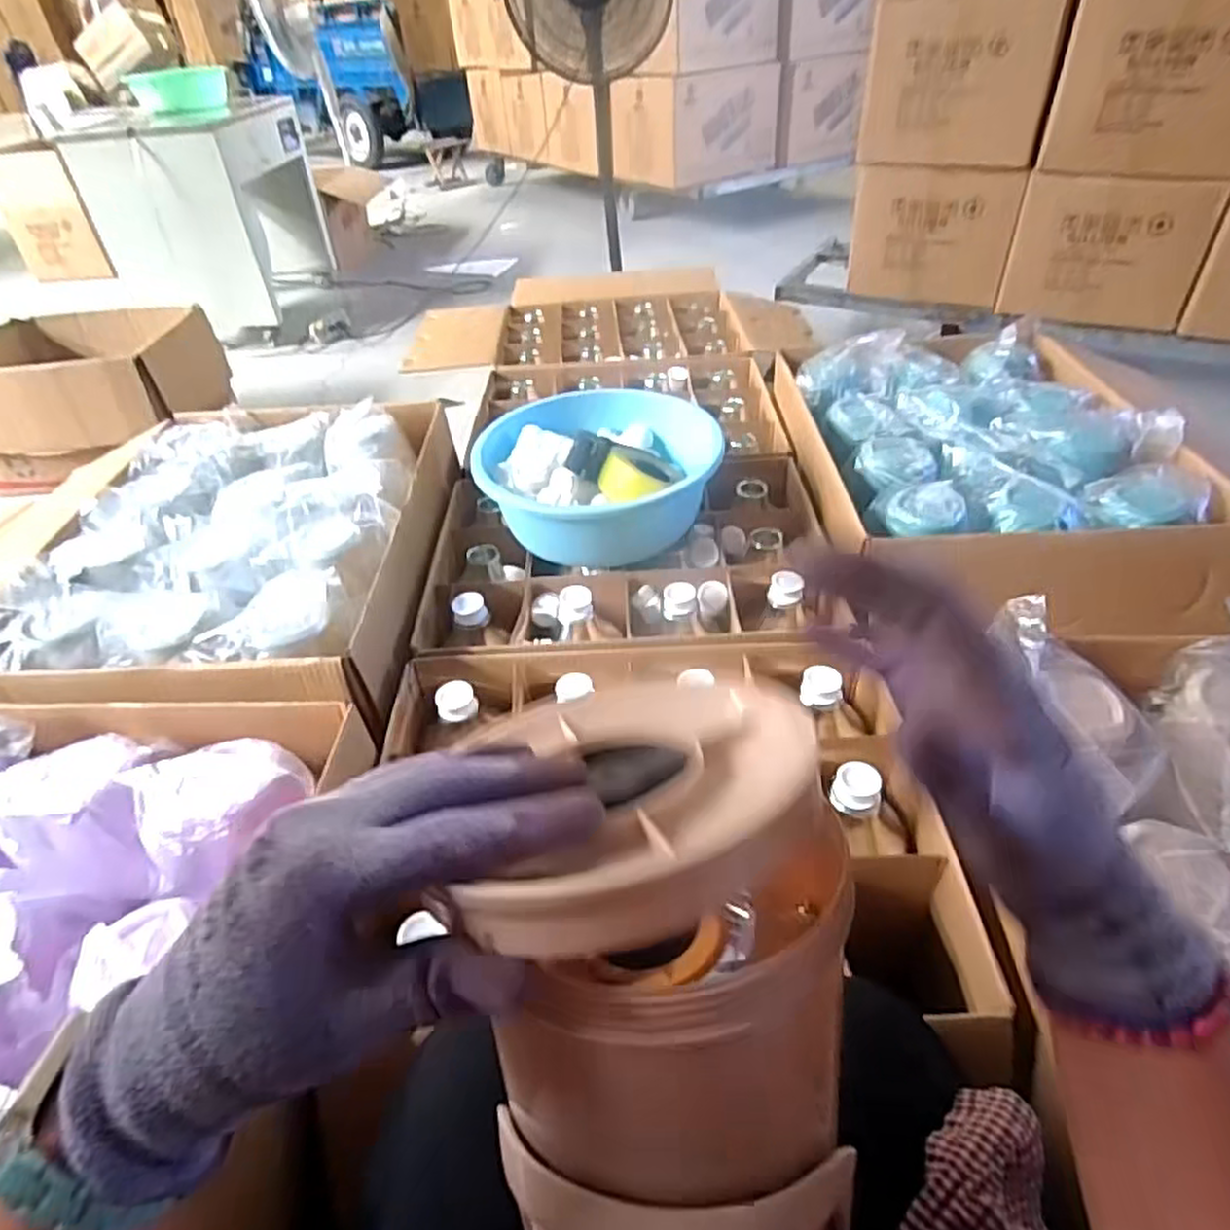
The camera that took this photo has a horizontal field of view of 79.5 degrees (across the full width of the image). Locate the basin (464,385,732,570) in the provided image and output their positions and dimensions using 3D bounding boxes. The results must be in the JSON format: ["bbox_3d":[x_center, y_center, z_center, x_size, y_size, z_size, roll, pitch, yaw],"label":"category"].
[{"bbox_3d":[-0.017,-0.217,1.168,0.346,0.169,0.352,-2,41,2],"label":"basin"}]

